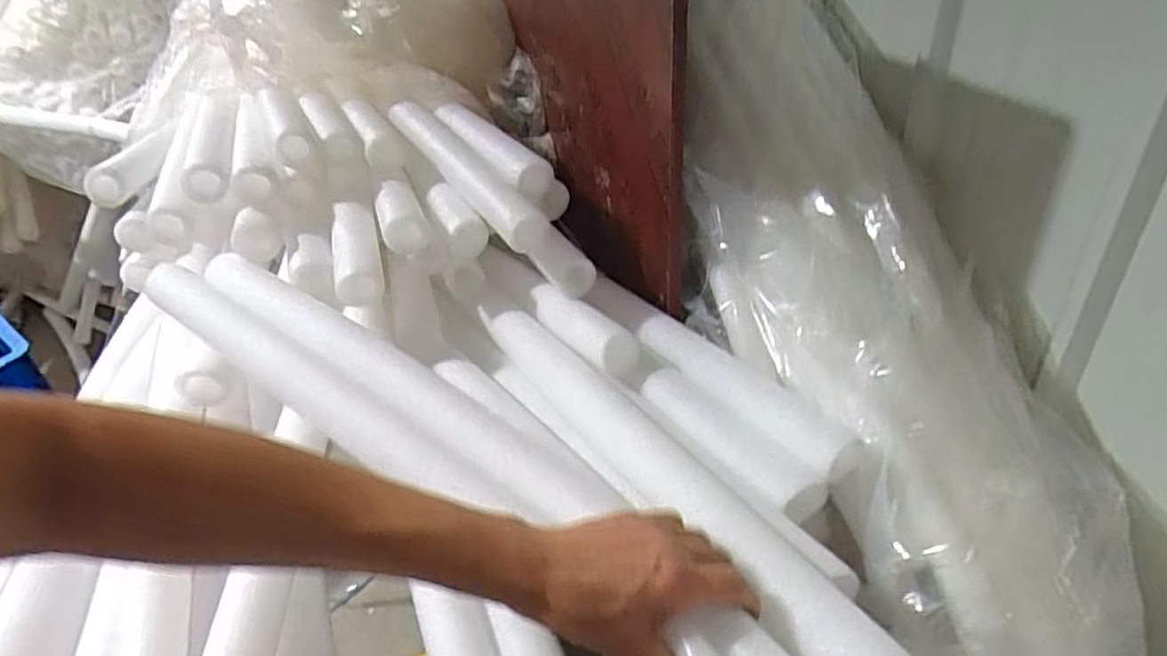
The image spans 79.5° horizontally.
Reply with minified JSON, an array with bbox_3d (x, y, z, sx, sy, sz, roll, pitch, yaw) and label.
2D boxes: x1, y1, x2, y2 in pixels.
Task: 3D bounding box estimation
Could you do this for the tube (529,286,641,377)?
[{"bbox_3d":[-0.007,-0.001,0.666,0.039,0.034,0.148,-27,41,-26],"label":"tube"}]

